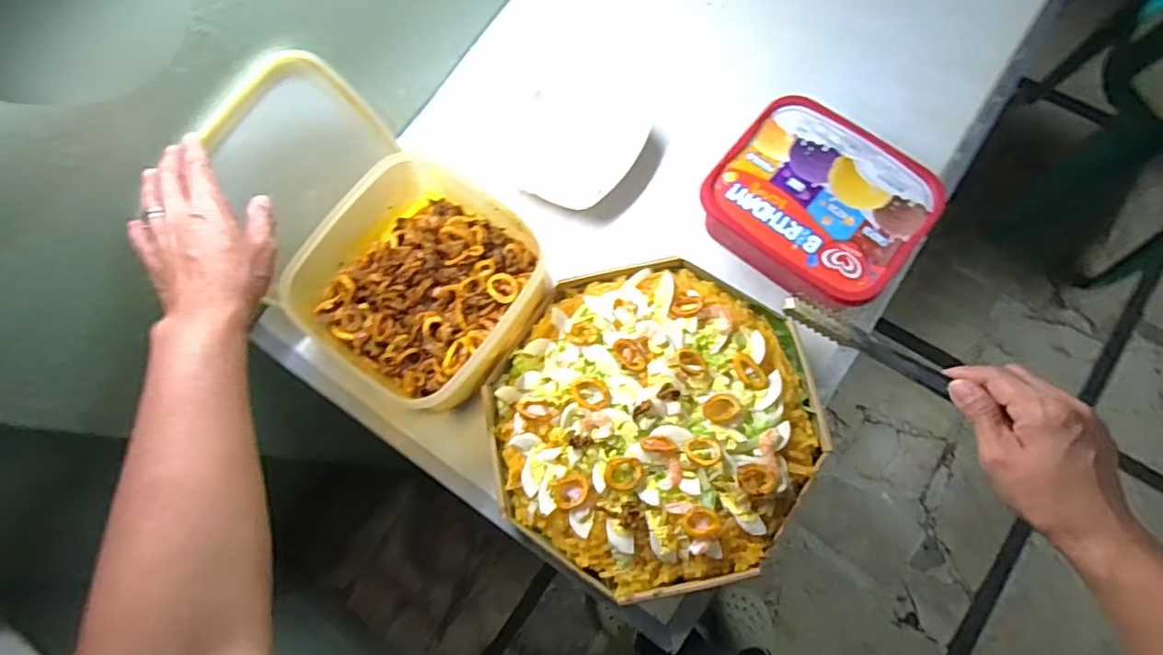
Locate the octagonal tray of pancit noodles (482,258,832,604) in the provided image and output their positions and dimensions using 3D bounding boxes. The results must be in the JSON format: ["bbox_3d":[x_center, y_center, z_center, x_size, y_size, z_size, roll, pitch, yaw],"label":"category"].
[{"bbox_3d":[0.067,0.083,0.567,0.292,0.048,0.304,33,79,13],"label":"octagonal tray of pancit noodles"}]

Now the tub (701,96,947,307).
[{"bbox_3d":[0.234,-0.120,0.608,0.197,0.067,0.164,41,81,14],"label":"tub"}]

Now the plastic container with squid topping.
[{"bbox_3d":[-0.160,-0.050,0.616,0.227,0.079,0.225,36,80,14],"label":"plastic container with squid topping"}]

